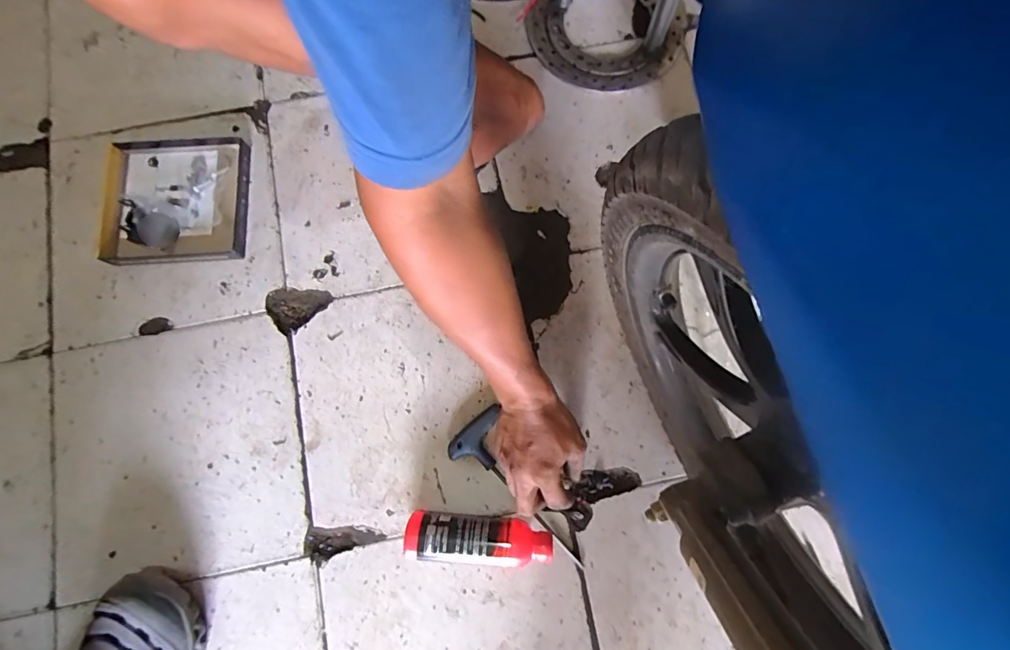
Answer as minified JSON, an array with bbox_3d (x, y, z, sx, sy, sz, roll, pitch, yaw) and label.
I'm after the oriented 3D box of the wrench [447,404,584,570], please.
[{"bbox_3d":[0.023,0.195,0.524,0.076,0.024,0.204,-41,86,-7],"label":"wrench"}]

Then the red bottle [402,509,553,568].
[{"bbox_3d":[-0.029,0.238,0.503,0.158,0.045,0.047,4,79,0],"label":"red bottle"}]

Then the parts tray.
[{"bbox_3d":[-0.429,-0.166,0.585,0.178,0.033,0.167,-4,79,-1],"label":"parts tray"}]

